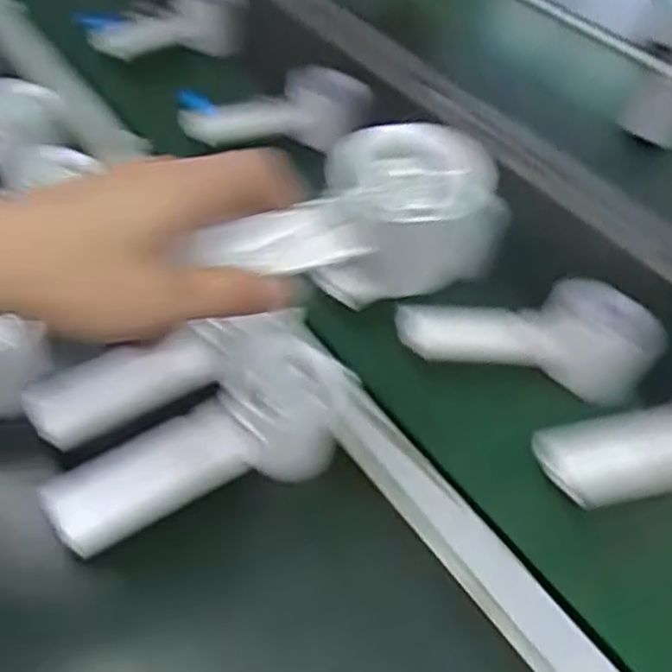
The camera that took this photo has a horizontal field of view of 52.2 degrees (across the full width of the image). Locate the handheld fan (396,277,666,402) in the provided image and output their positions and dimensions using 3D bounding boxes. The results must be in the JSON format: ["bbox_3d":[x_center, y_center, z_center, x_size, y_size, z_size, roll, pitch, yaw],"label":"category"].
[{"bbox_3d":[0.134,-0.005,0.491,0.174,0.046,0.076,9,92,2],"label":"handheld fan"}]

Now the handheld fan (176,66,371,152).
[{"bbox_3d":[-0.056,-0.209,0.630,0.170,0.059,0.057,1,47,-5],"label":"handheld fan"}]

